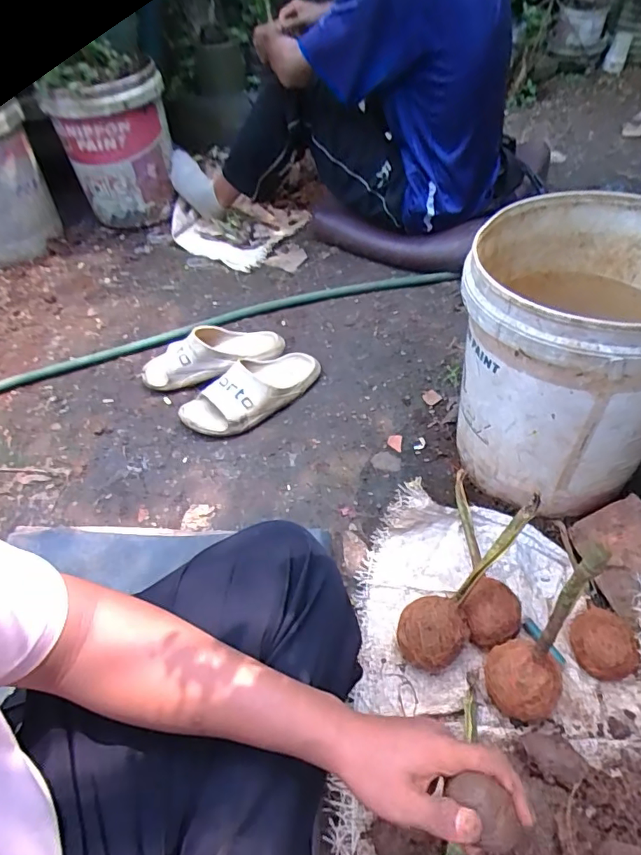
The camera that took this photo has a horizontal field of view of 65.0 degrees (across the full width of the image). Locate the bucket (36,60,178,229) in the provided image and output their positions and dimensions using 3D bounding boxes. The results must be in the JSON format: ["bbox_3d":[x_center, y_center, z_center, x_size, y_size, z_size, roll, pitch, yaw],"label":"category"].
[{"bbox_3d":[-0.557,-0.779,1.415,0.288,0.363,0.261,-17,51,-9],"label":"bucket"}]

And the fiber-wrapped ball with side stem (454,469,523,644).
[{"bbox_3d":[0.211,0.166,0.696,0.074,0.064,0.264,-1,37,4],"label":"fiber-wrapped ball with side stem"}]

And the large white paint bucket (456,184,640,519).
[{"bbox_3d":[0.344,-0.097,0.710,0.283,0.337,0.300,19,54,20],"label":"large white paint bucket"}]

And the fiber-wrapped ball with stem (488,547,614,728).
[{"bbox_3d":[0.230,0.224,0.504,0.093,0.234,0.080,-29,54,-18],"label":"fiber-wrapped ball with stem"}]

